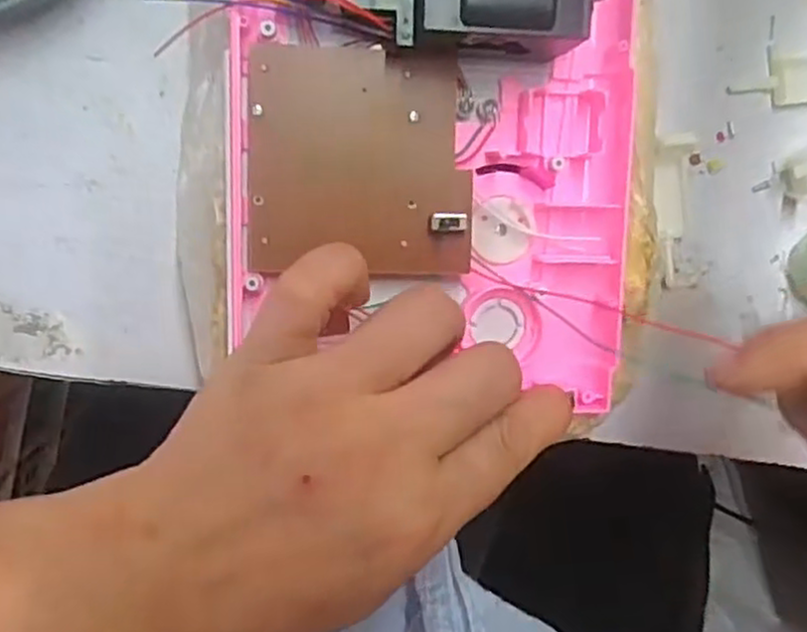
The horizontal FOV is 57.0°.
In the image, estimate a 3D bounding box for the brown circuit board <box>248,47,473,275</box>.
[{"bbox_3d":[-0.014,-0.050,0.245,0.072,0.005,0.070,1,94,-5],"label":"brown circuit board"}]

